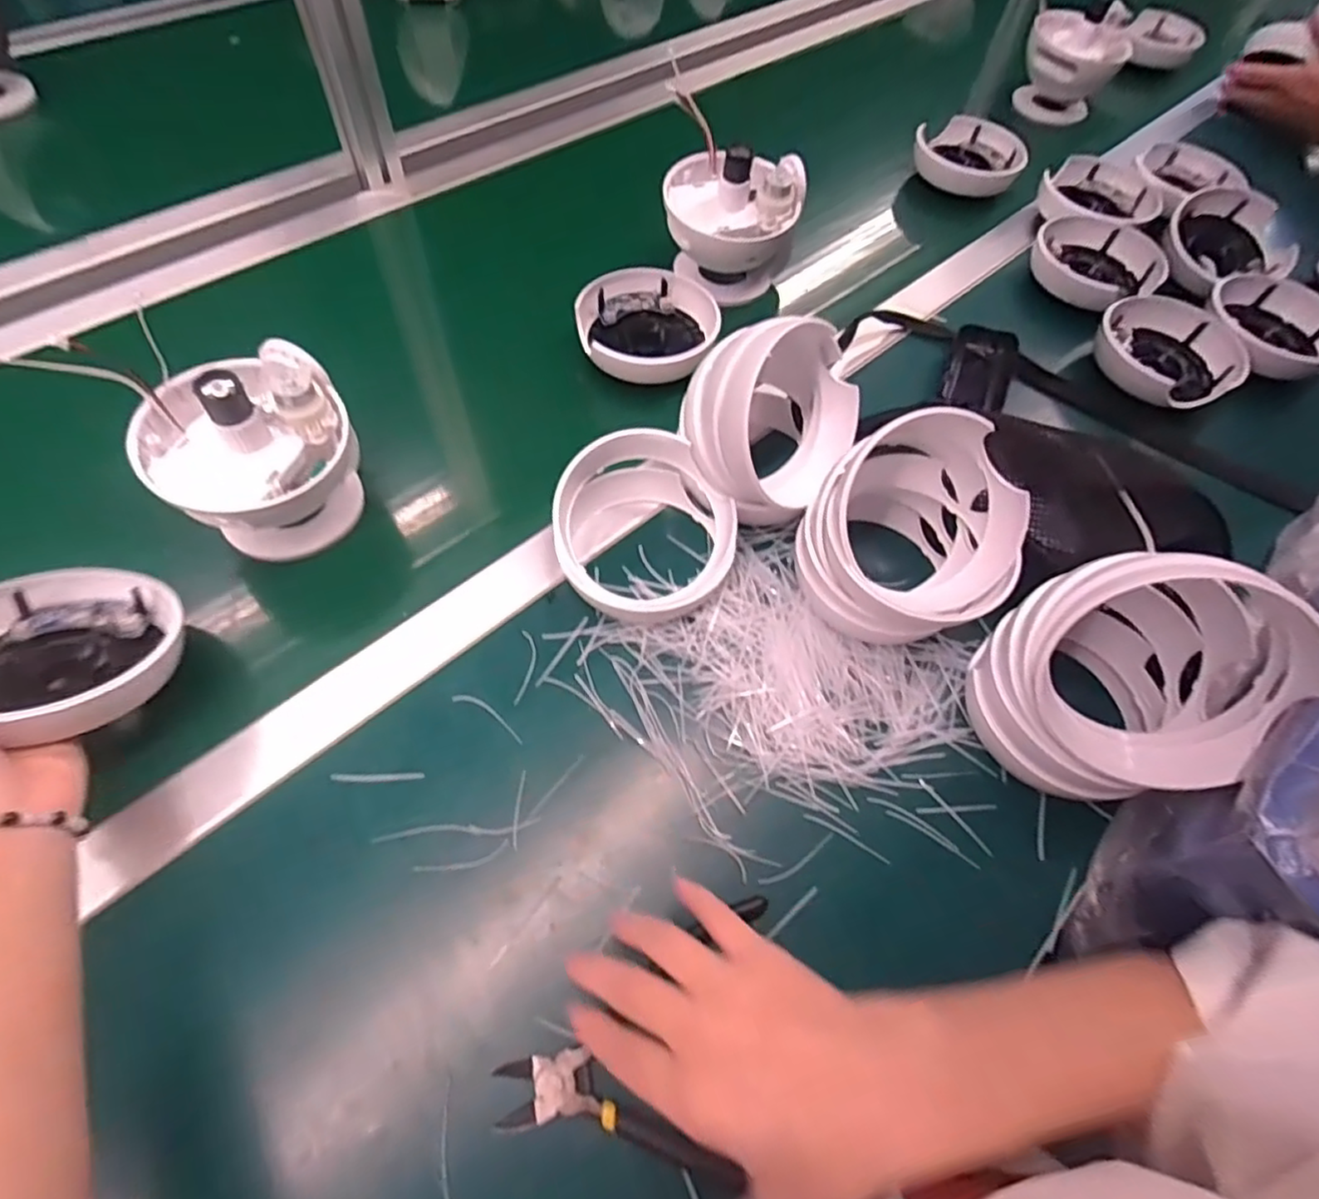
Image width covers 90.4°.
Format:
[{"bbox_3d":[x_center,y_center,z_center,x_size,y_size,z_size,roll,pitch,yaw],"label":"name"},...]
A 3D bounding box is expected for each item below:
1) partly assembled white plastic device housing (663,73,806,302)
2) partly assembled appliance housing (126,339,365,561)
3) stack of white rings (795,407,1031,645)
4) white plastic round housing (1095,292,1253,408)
[{"bbox_3d":[0.064,-0.348,0.591,0.114,0.119,0.126,4,58,-1],"label":"partly assembled white plastic device housing"},{"bbox_3d":[-0.255,-0.095,0.419,0.114,0.111,0.107,2,58,-3],"label":"partly assembled appliance housing"},{"bbox_3d":[0.158,-0.038,0.406,0.117,0.098,0.115,41,64,20],"label":"stack of white rings"},{"bbox_3d":[0.441,-0.218,0.567,0.113,0.029,0.132,39,64,19],"label":"white plastic round housing"}]

